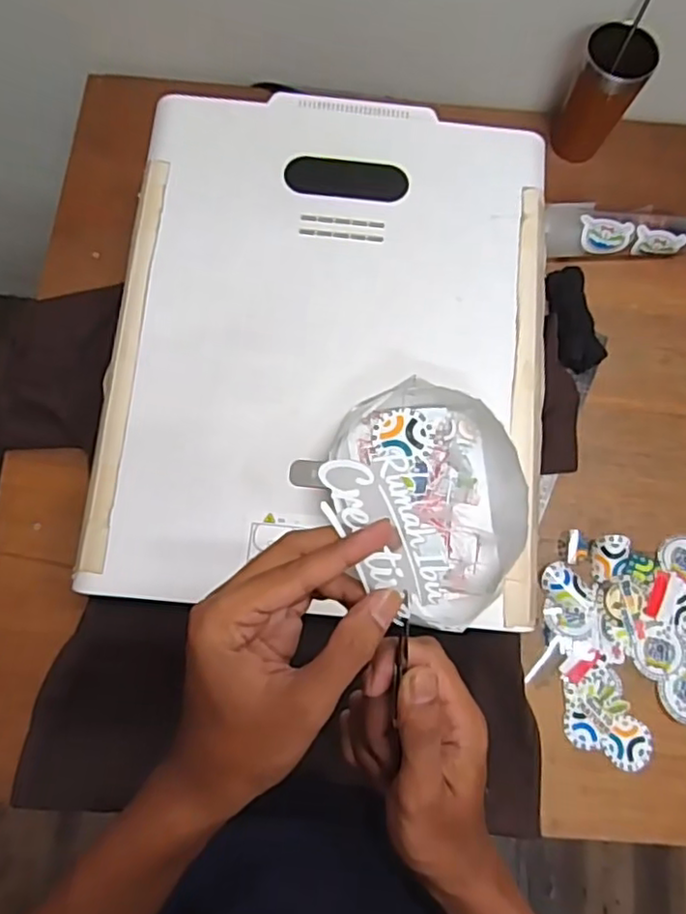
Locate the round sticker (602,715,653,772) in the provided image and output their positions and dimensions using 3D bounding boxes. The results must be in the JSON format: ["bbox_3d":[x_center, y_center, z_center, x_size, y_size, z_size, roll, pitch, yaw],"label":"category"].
[{"bbox_3d":[0.304,0.305,0.673,0.049,0.004,0.053,0,77,-1],"label":"round sticker"}]

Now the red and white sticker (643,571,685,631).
[{"bbox_3d":[0.375,0.162,0.707,0.072,0.006,0.057,26,75,-3],"label":"red and white sticker"}]

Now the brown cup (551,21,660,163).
[{"bbox_3d":[0.318,-0.443,0.787,0.078,0.147,0.080,0,77,-1],"label":"brown cup"}]

